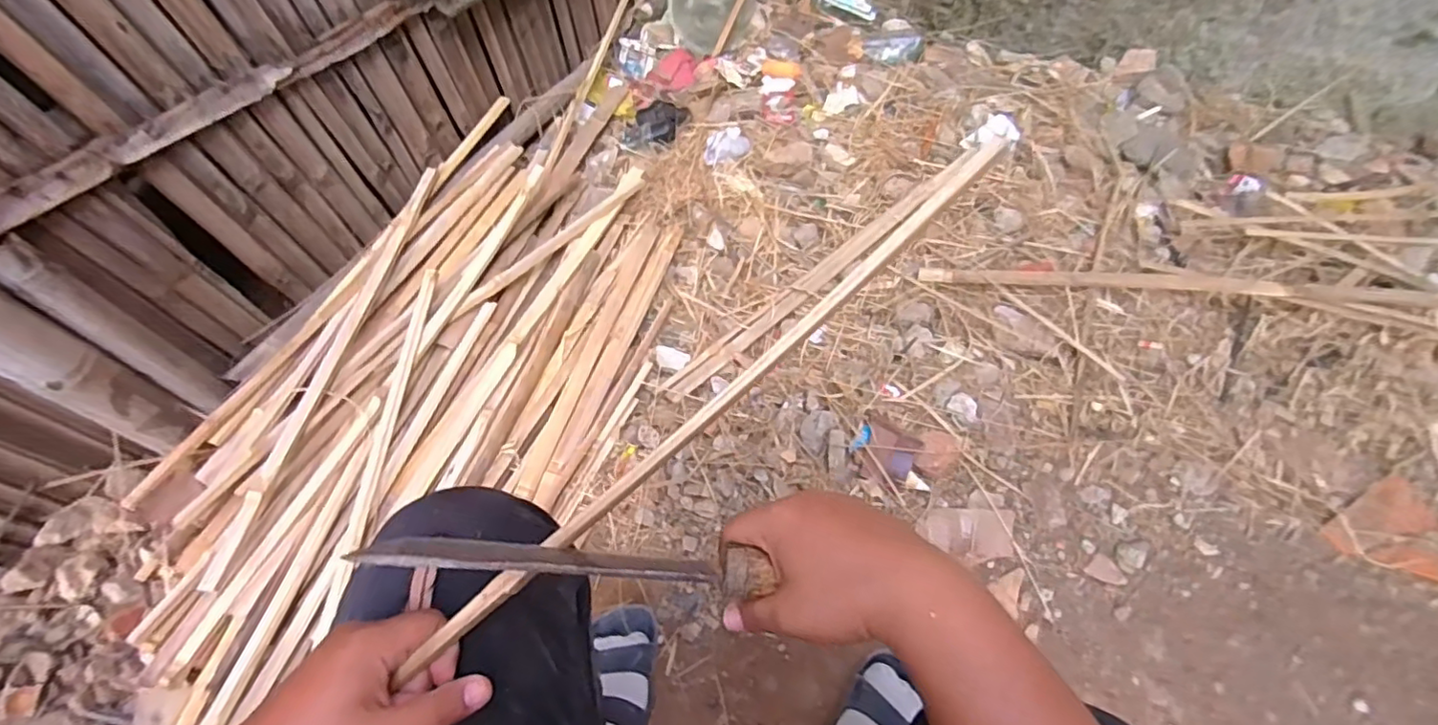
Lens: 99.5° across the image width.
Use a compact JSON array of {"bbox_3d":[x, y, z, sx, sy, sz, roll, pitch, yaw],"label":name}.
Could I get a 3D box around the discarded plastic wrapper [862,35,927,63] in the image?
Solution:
[{"bbox_3d":[0.388,-0.689,1.338,0.127,0.028,0.079,3,61,4],"label":"discarded plastic wrapper"}]

